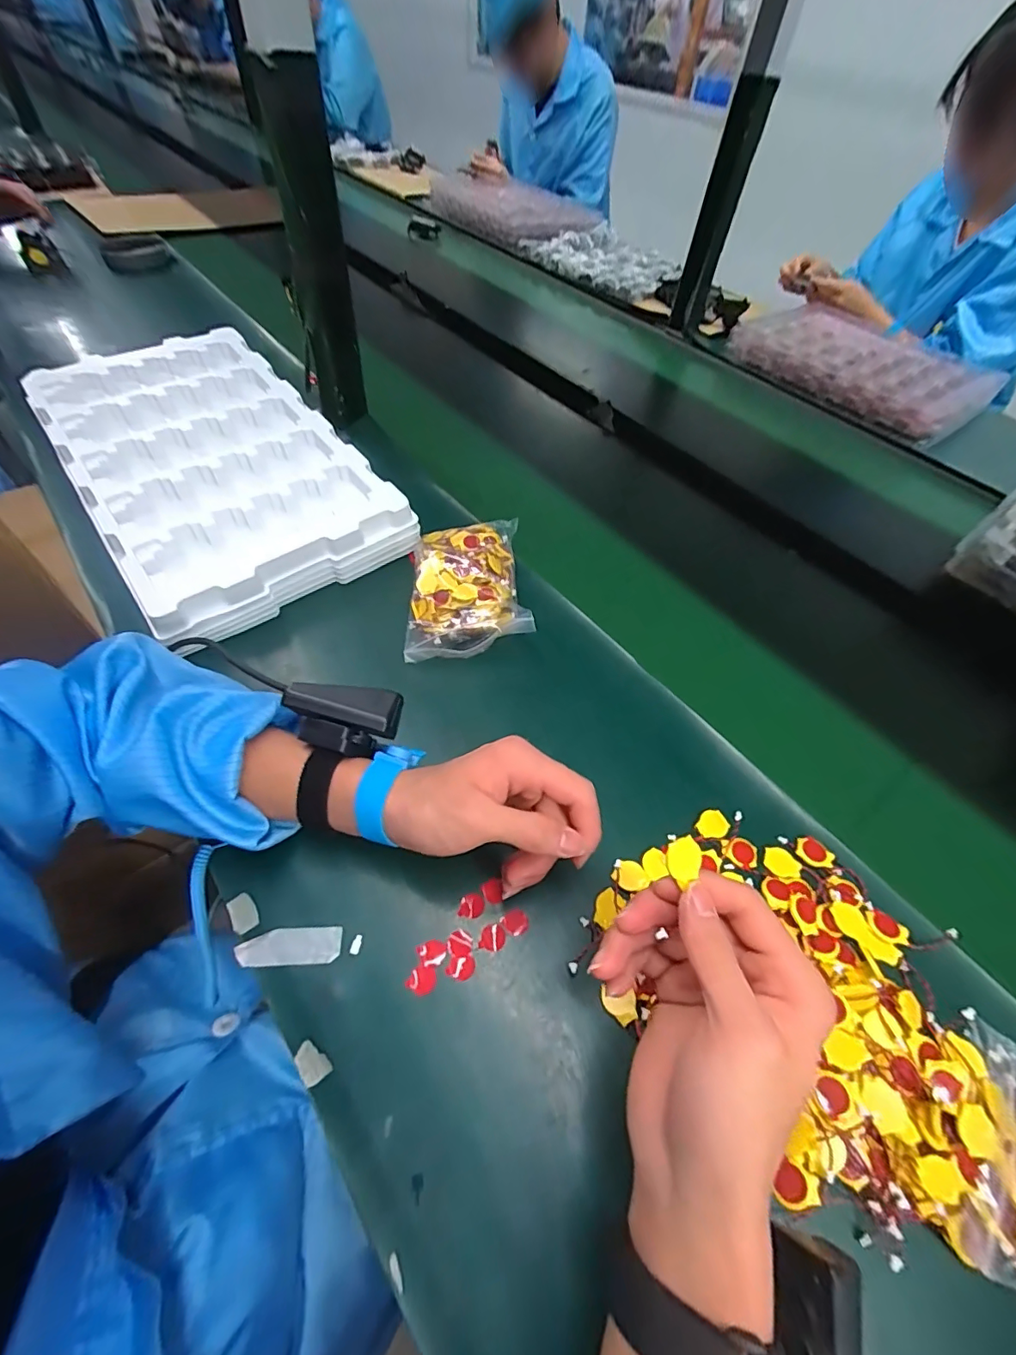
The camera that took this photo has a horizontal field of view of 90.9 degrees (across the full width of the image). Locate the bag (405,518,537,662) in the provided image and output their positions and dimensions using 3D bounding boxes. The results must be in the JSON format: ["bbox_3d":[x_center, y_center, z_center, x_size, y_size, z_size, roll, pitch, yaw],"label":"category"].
[{"bbox_3d":[-0.038,-0.086,0.464,0.104,0.035,0.151,0,54,-5],"label":"bag"}]

